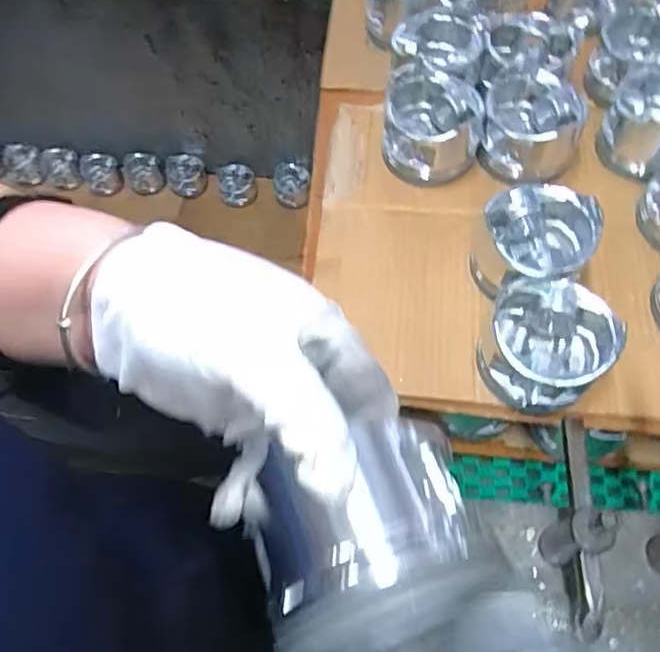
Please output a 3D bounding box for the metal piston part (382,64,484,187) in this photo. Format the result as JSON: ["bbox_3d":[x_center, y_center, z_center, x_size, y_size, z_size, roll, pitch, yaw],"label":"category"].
[{"bbox_3d":[0.090,-0.178,0.538,0.087,0.056,0.084,10,62,7],"label":"metal piston part"}]

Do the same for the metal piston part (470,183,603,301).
[{"bbox_3d":[0.159,-0.058,0.483,0.088,0.073,0.085,4,61,4],"label":"metal piston part"}]

